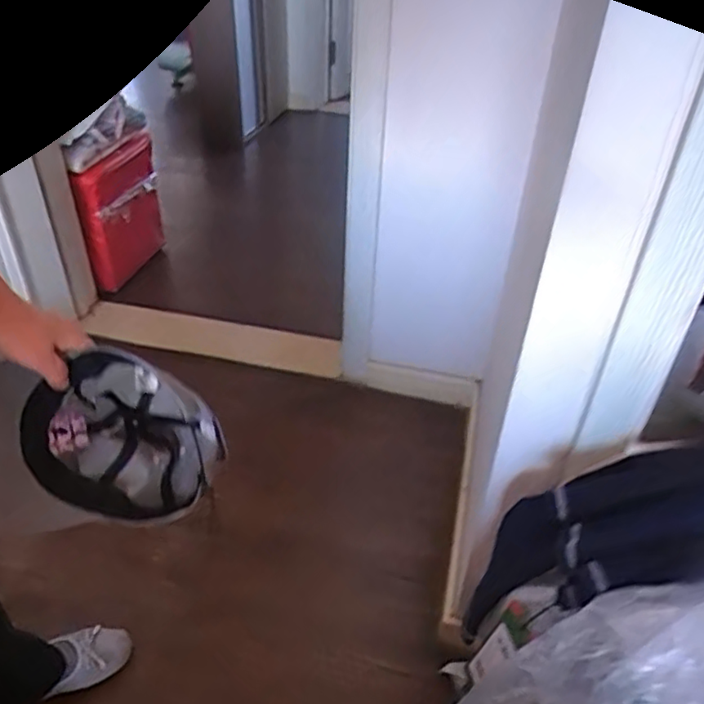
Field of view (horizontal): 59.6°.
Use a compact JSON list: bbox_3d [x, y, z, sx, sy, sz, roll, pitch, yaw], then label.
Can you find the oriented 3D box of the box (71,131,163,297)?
[{"bbox_3d":[-0.640,-0.384,1.752,0.067,0.393,0.349,9,37,9],"label":"box"}]

